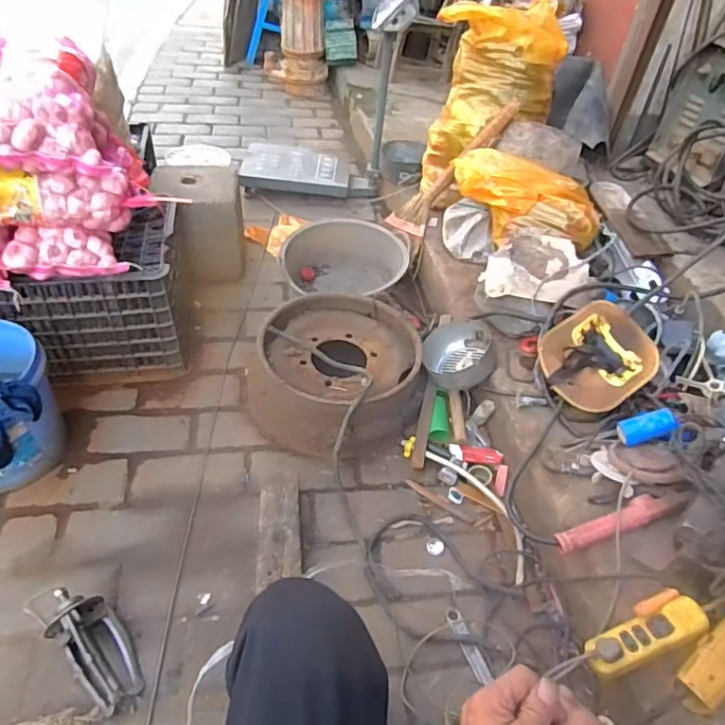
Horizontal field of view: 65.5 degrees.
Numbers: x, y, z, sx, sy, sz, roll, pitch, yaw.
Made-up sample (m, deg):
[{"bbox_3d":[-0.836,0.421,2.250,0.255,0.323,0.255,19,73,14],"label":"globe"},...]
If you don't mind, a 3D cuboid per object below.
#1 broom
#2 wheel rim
[{"bbox_3d":[0.269,-0.579,1.722,0.057,0.522,0.184,29,33,-31],"label":"broom"},{"bbox_3d":[-0.066,0.027,1.381,0.419,0.156,0.434,11,43,4],"label":"wheel rim"}]

